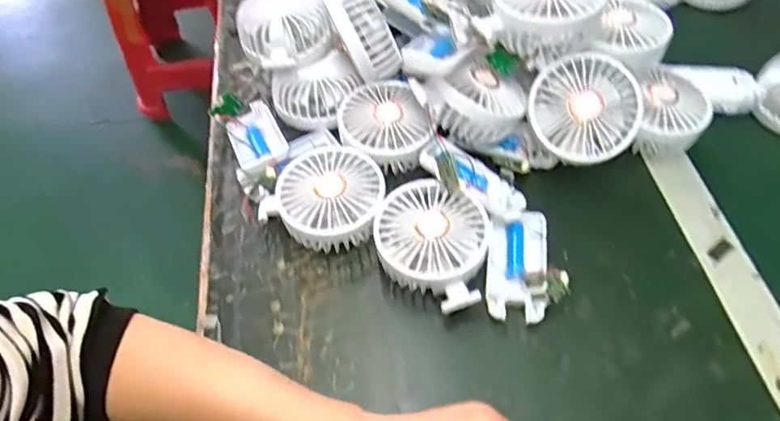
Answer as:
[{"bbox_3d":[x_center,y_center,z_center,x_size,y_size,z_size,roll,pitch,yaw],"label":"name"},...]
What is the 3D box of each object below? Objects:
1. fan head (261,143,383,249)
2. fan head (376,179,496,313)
[{"bbox_3d":[-0.049,-0.006,0.444,0.086,0.046,0.086,-1,55,2],"label":"fan head"},{"bbox_3d":[0.034,0.028,0.419,0.090,0.051,0.080,25,60,19],"label":"fan head"}]

